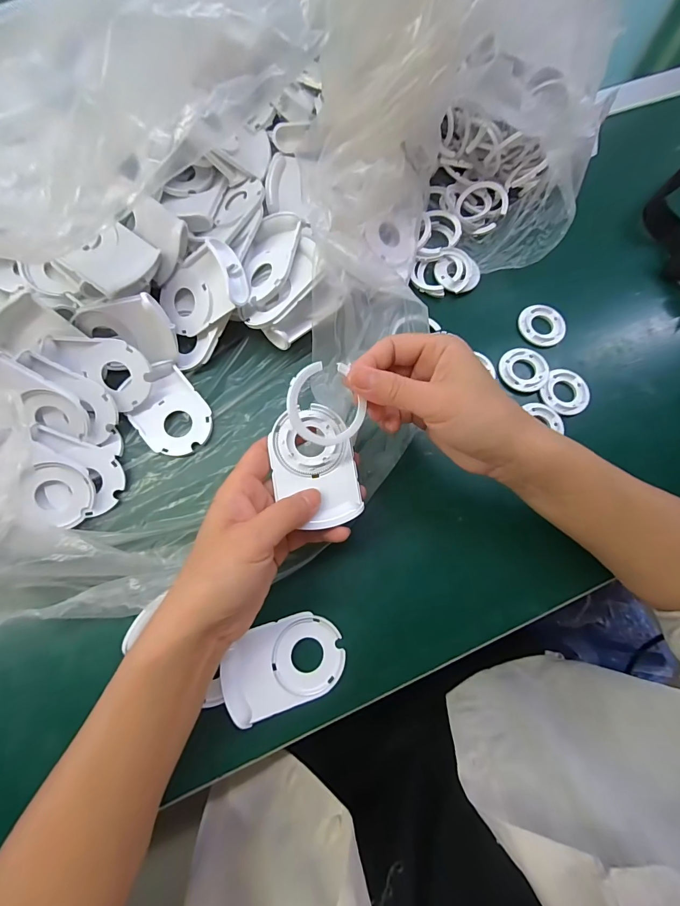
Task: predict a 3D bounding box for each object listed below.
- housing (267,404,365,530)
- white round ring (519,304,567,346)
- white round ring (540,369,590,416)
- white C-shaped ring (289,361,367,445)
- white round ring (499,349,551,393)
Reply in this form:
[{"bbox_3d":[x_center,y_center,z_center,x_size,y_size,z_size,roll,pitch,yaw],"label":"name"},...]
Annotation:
[{"bbox_3d":[-0.017,0.009,0.258,0.054,0.011,0.080,-10,74,-5],"label":"housing"},{"bbox_3d":[0.196,-0.124,0.366,0.044,0.004,0.045,1,74,-2],"label":"white round ring"},{"bbox_3d":[0.208,-0.057,0.346,0.041,0.004,0.049,32,75,7],"label":"white round ring"},{"bbox_3d":[-0.008,-0.028,0.229,0.046,0.004,0.046,-3,97,-21],"label":"white C-shaped ring"},{"bbox_3d":[0.171,-0.078,0.351,0.044,0.004,0.043,1,74,-2],"label":"white round ring"}]

